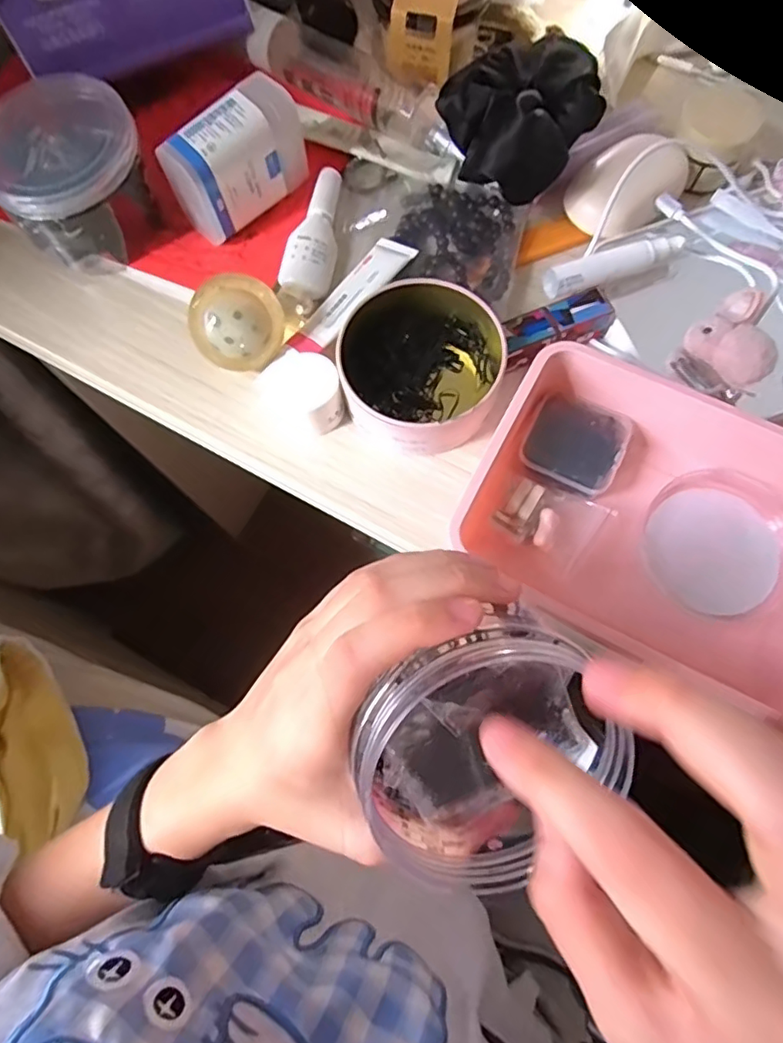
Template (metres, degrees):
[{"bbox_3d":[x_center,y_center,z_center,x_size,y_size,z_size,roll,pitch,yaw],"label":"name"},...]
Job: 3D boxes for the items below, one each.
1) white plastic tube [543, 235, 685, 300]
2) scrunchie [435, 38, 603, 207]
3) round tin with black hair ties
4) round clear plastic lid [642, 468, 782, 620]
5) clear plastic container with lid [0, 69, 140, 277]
[{"bbox_3d":[0.137,-0.159,0.348,0.089,0.014,0.016,-22,74,-5],"label":"white plastic tube"},{"bbox_3d":[0.088,-0.251,0.356,0.105,0.062,0.089,-25,74,-6],"label":"scrunchie"},{"bbox_3d":[0.022,-0.097,0.346,0.089,0.044,0.108,36,77,11],"label":"round tin with black hair ties"},{"bbox_3d":[0.186,0.013,0.317,0.080,0.019,0.079,0,73,1],"label":"round clear plastic lid"},{"bbox_3d":[-0.202,-0.218,0.363,0.076,0.069,0.091,41,78,12],"label":"clear plastic container with lid"}]

